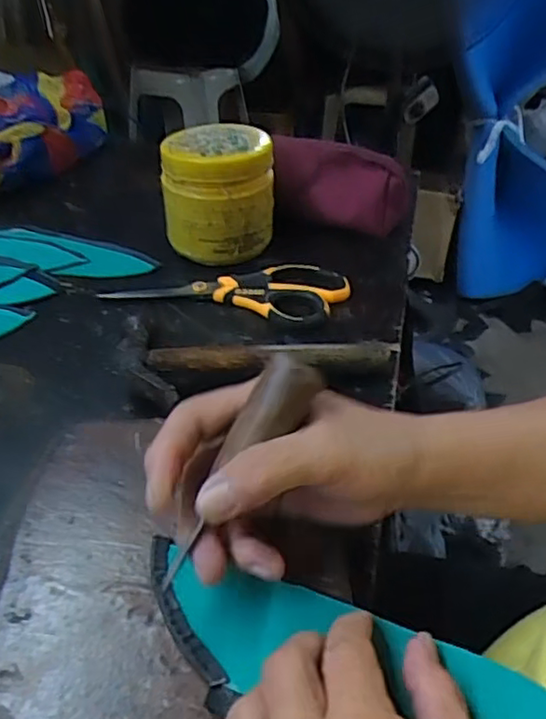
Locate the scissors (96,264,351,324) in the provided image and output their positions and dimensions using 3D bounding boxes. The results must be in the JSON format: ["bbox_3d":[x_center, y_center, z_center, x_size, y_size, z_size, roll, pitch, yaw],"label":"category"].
[{"bbox_3d":[-0.037,-0.064,0.540,0.201,0.012,0.076,7,41,11],"label":"scissors"}]

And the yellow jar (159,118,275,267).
[{"bbox_3d":[-0.049,-0.149,0.573,0.097,0.099,0.088,-5,40,-4],"label":"yellow jar"}]

